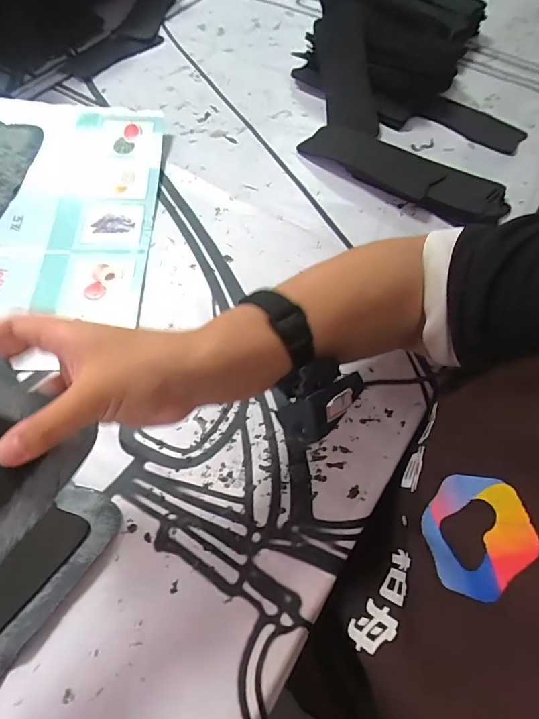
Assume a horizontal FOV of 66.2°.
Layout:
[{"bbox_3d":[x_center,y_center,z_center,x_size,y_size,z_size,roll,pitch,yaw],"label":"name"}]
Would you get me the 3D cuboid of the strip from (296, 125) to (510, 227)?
[{"bbox_3d":[0.166,-0.242,0.530,0.271,0.025,0.088,29,62,14],"label":"strip"}]

